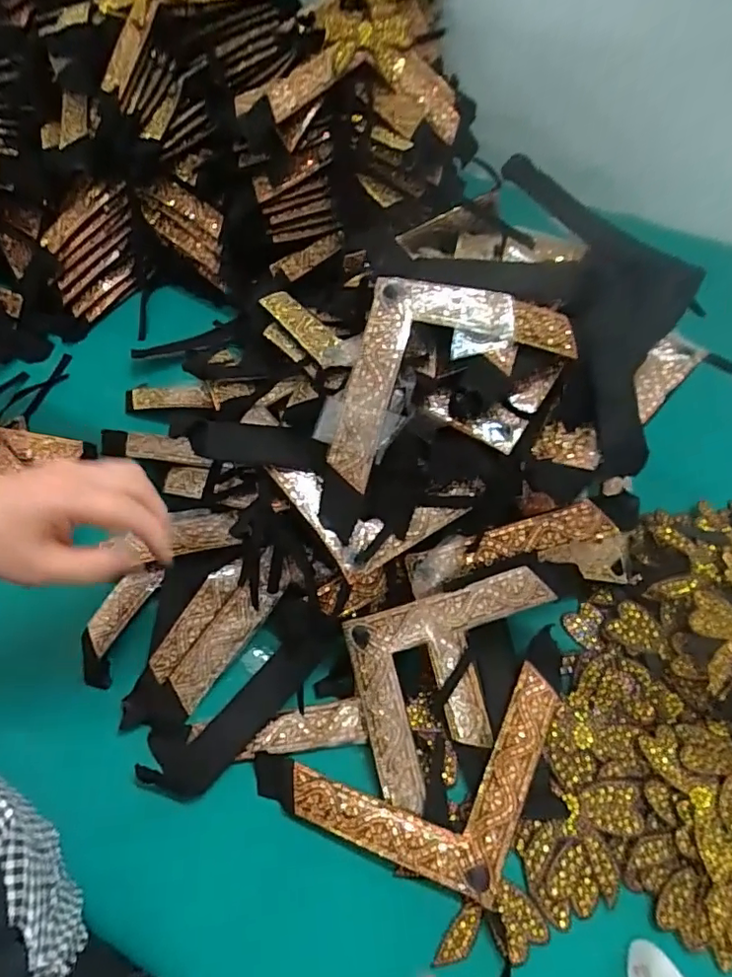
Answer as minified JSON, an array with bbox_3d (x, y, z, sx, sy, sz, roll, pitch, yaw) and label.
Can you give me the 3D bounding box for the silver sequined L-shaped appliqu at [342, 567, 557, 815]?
[{"bbox_3d":[0.039,0.120,0.396,0.104,0.014,0.179,32,89,17],"label":"silver sequined L-shaped appliqu"}]

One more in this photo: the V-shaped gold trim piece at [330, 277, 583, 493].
[{"bbox_3d":[0.041,-0.096,0.384,0.191,0.014,0.111,-31,85,-6],"label":"V-shaped gold trim piece"}]

